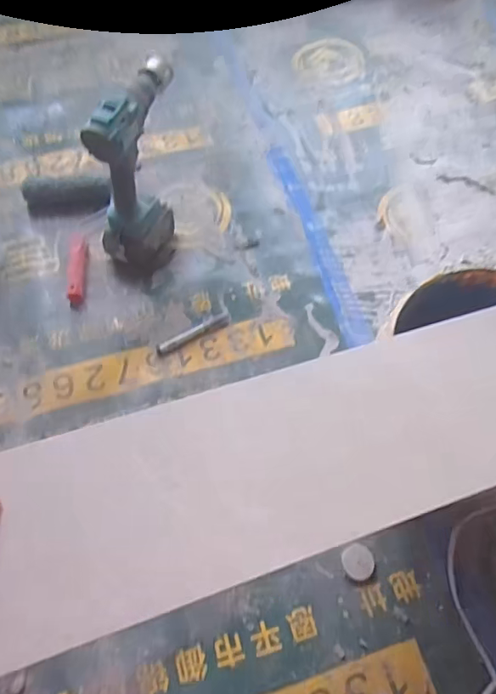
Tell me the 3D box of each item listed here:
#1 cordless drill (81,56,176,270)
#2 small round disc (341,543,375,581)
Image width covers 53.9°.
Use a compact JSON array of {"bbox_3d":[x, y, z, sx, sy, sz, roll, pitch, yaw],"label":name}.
[{"bbox_3d":[-0.179,-0.275,0.780,0.105,0.266,0.198,8,63,5],"label":"cordless drill"},{"bbox_3d":[0.142,0.278,0.633,0.042,0.008,0.040,0,63,1],"label":"small round disc"}]

